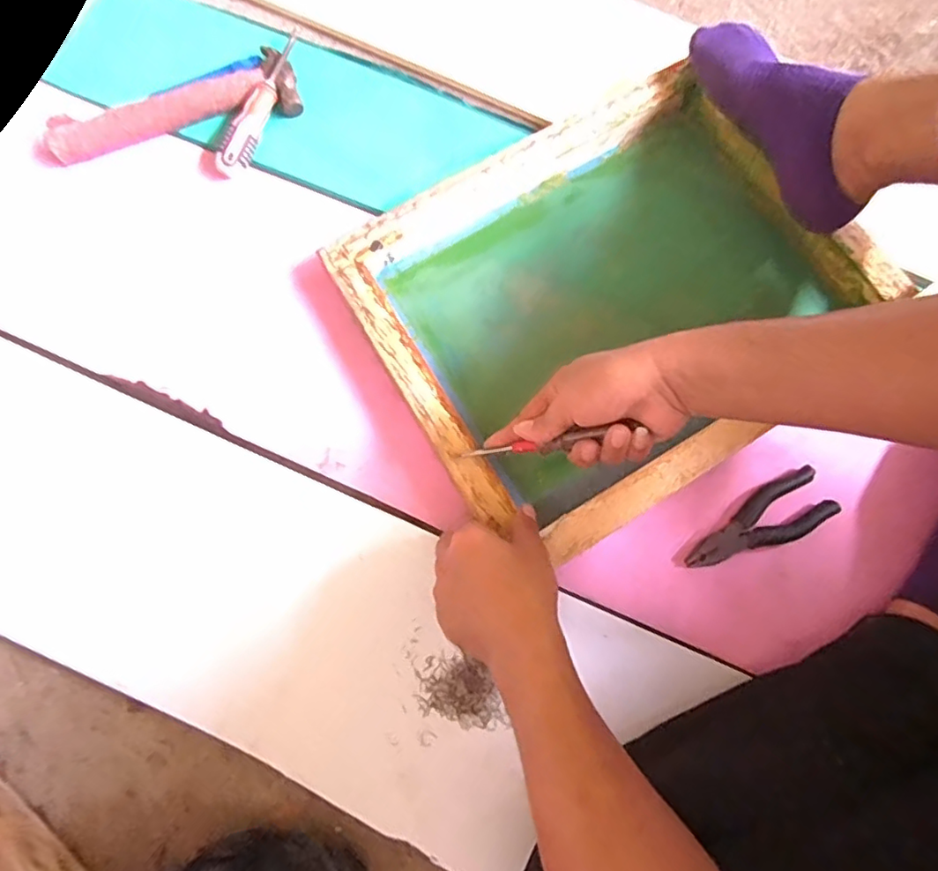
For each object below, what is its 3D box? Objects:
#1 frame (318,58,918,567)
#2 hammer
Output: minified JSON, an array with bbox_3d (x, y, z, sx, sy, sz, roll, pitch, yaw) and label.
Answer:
[{"bbox_3d":[0.133,-0.134,0.576,0.441,0.061,0.365,-32,80,-8],"label":"frame"},{"bbox_3d":[-0.310,-0.334,0.619,0.263,0.036,0.111,-16,78,-5],"label":"hammer"}]

